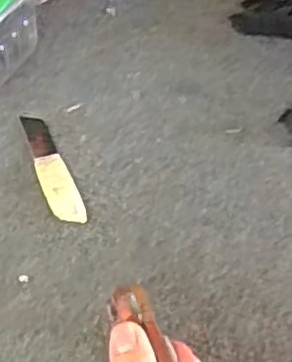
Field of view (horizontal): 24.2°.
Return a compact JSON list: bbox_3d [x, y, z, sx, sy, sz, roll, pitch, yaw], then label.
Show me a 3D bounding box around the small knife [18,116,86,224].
[{"bbox_3d":[-0.063,-0.011,0.453,0.020,0.007,0.101,-13,51,-16],"label":"small knife"}]

